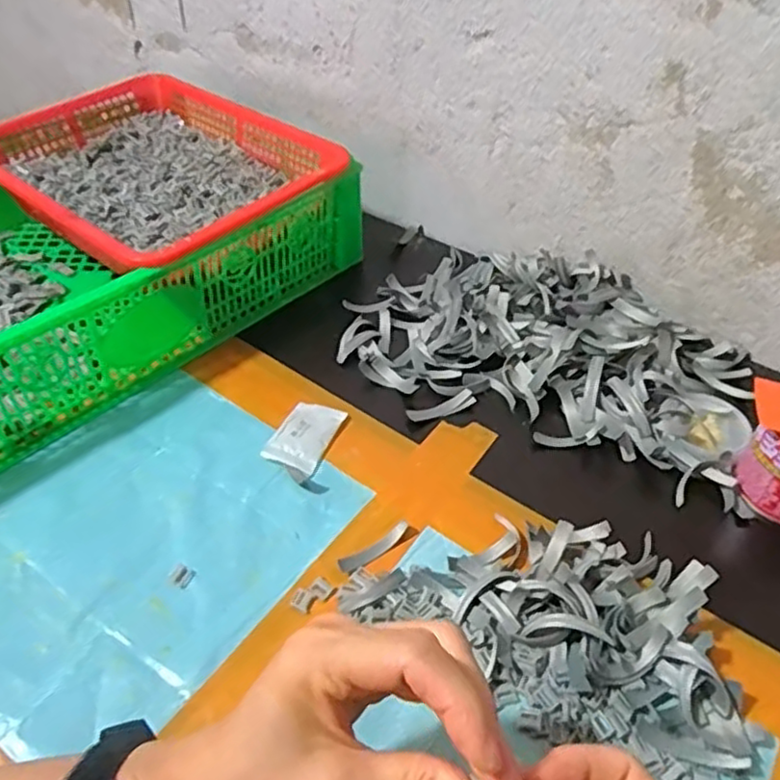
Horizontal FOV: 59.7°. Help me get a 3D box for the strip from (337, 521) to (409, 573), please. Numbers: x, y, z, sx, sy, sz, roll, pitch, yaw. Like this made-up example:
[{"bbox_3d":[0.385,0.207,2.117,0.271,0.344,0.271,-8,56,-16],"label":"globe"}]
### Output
[{"bbox_3d":[-0.009,0.100,0.431,0.054,0.004,0.010,-26,50,-28],"label":"strip"}]

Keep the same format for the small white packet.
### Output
[{"bbox_3d":[-0.063,0.034,0.494,0.039,0.008,0.073,16,44,14],"label":"small white packet"}]

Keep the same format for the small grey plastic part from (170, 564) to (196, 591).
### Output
[{"bbox_3d":[-0.126,0.112,0.412,0.014,0.004,0.013,19,45,17],"label":"small grey plastic part"}]

